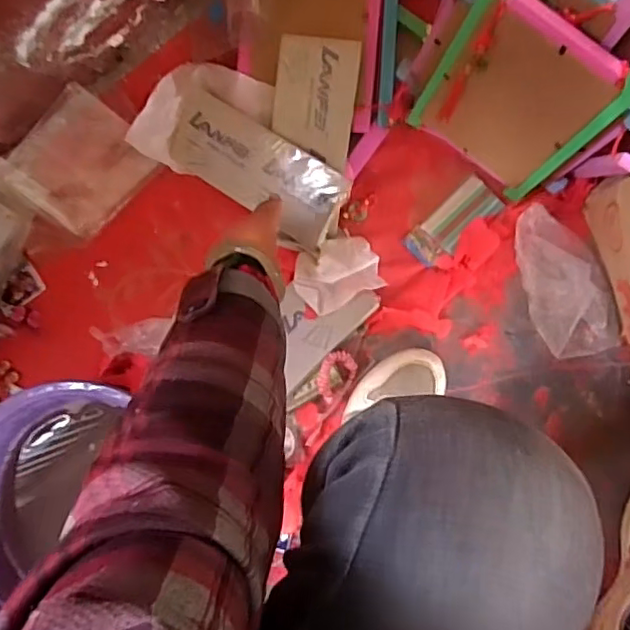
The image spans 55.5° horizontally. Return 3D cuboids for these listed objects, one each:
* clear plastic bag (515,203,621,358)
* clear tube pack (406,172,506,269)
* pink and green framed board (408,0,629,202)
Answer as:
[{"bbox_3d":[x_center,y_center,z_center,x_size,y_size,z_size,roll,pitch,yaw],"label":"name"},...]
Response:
[{"bbox_3d":[0.262,-0.032,0.633,0.072,0.038,0.159,-18,87,6],"label":"clear plastic bag"},{"bbox_3d":[0.154,-0.102,0.670,0.108,0.012,0.047,-42,85,5],"label":"clear tube pack"},{"bbox_3d":[0.183,-0.200,0.560,0.152,0.206,0.015,35,73,0],"label":"pink and green framed board"}]

